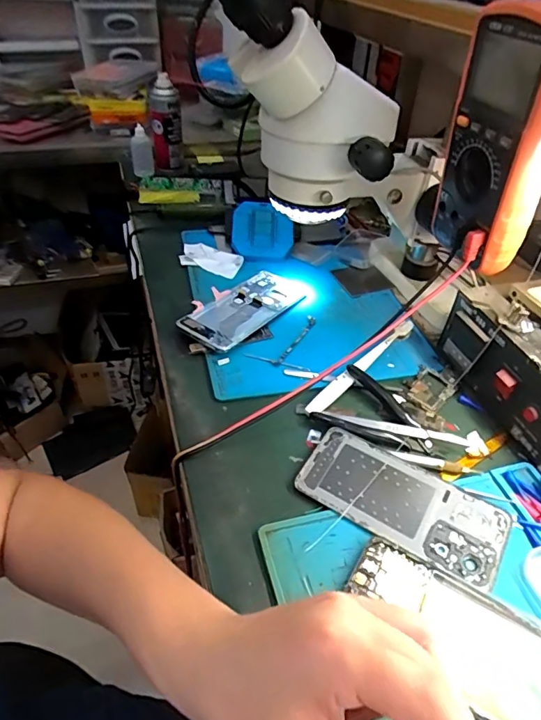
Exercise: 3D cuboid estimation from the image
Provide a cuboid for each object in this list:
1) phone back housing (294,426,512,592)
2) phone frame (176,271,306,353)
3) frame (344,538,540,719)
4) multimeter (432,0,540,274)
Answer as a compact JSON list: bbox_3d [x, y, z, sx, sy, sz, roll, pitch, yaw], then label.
[{"bbox_3d":[0.103,0.111,0.375,0.159,0.007,0.072,24,46,22],"label":"phone back housing"},{"bbox_3d":[-0.027,-0.063,0.559,0.072,0.014,0.171,29,48,26],"label":"phone frame"},{"bbox_3d":[0.125,0.180,0.297,0.158,0.005,0.074,24,46,21],"label":"frame"},{"bbox_3d":[0.178,-0.166,0.362,0.047,0.173,0.082,-8,43,-12],"label":"multimeter"}]

